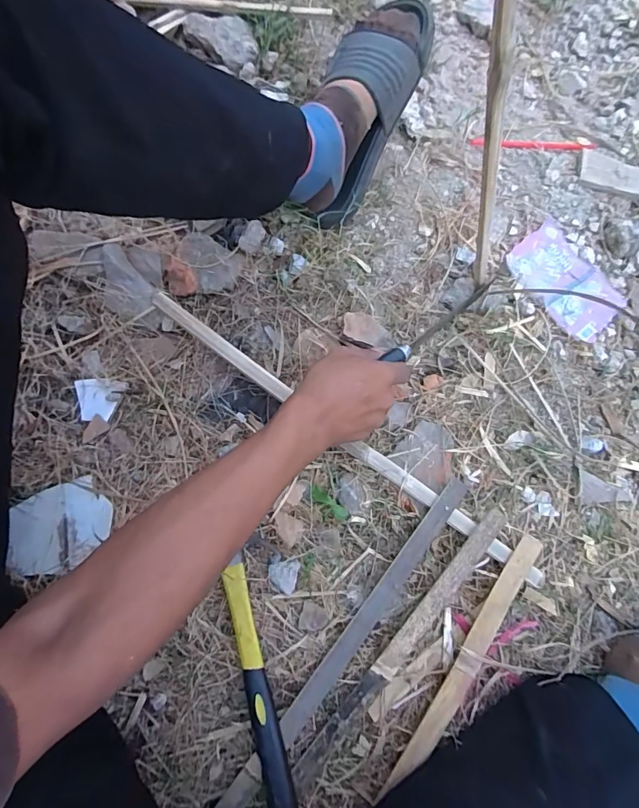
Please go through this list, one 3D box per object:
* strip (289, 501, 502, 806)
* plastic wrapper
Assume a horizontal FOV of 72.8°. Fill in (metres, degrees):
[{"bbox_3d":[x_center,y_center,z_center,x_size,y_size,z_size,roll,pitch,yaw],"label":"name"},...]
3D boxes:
[{"bbox_3d":[0.085,0.231,0.420,0.027,0.011,0.310,43,78,6],"label":"strip"},{"bbox_3d":[0.331,-0.165,0.584,0.103,0.019,0.159,-33,77,-8],"label":"plastic wrapper"}]

